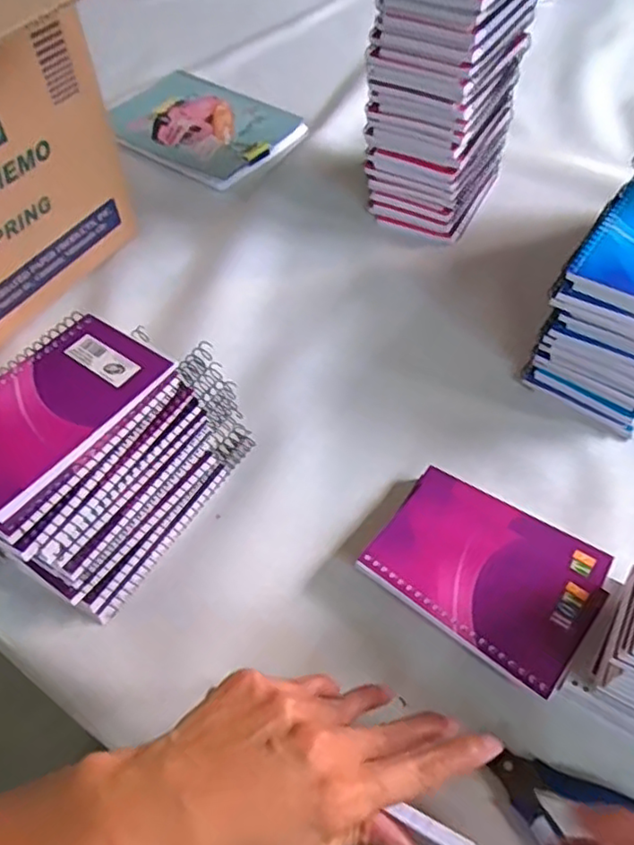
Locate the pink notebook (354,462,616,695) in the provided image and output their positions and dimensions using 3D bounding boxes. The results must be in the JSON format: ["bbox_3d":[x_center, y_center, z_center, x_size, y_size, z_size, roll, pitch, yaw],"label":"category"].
[{"bbox_3d":[0.106,0.090,0.401,0.130,0.010,0.103,29,54,21],"label":"pink notebook"}]

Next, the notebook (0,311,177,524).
[{"bbox_3d":[-0.156,-0.011,0.368,0.085,0.009,0.129,29,59,22],"label":"notebook"}]

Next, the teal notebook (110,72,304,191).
[{"bbox_3d":[-0.140,-0.350,0.754,0.215,0.016,0.159,31,62,20],"label":"teal notebook"}]

